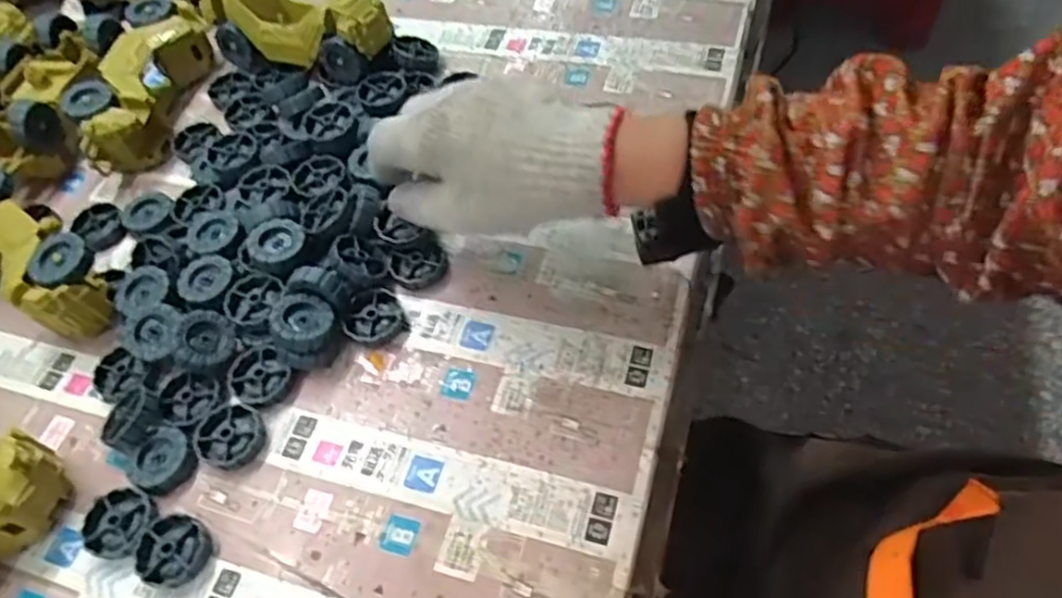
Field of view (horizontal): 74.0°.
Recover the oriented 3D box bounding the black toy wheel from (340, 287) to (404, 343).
[{"bbox_3d":[-0.104,0.012,0.466,0.038,0.012,0.038,-3,58,5],"label":"black toy wheel"}]

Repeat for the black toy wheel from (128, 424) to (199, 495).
[{"bbox_3d":[-0.223,0.098,0.427,0.037,0.010,0.037,-3,58,5],"label":"black toy wheel"}]

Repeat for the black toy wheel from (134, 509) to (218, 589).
[{"bbox_3d":[-0.202,0.142,0.398,0.041,0.010,0.038,-3,58,5],"label":"black toy wheel"}]

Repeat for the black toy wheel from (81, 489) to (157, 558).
[{"bbox_3d":[-0.238,0.131,0.410,0.041,0.014,0.037,15,61,16],"label":"black toy wheel"}]

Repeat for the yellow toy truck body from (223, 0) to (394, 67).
[{"bbox_3d":[-0.189,-0.228,0.589,0.150,0.068,0.051,13,61,15],"label":"yellow toy truck body"}]

